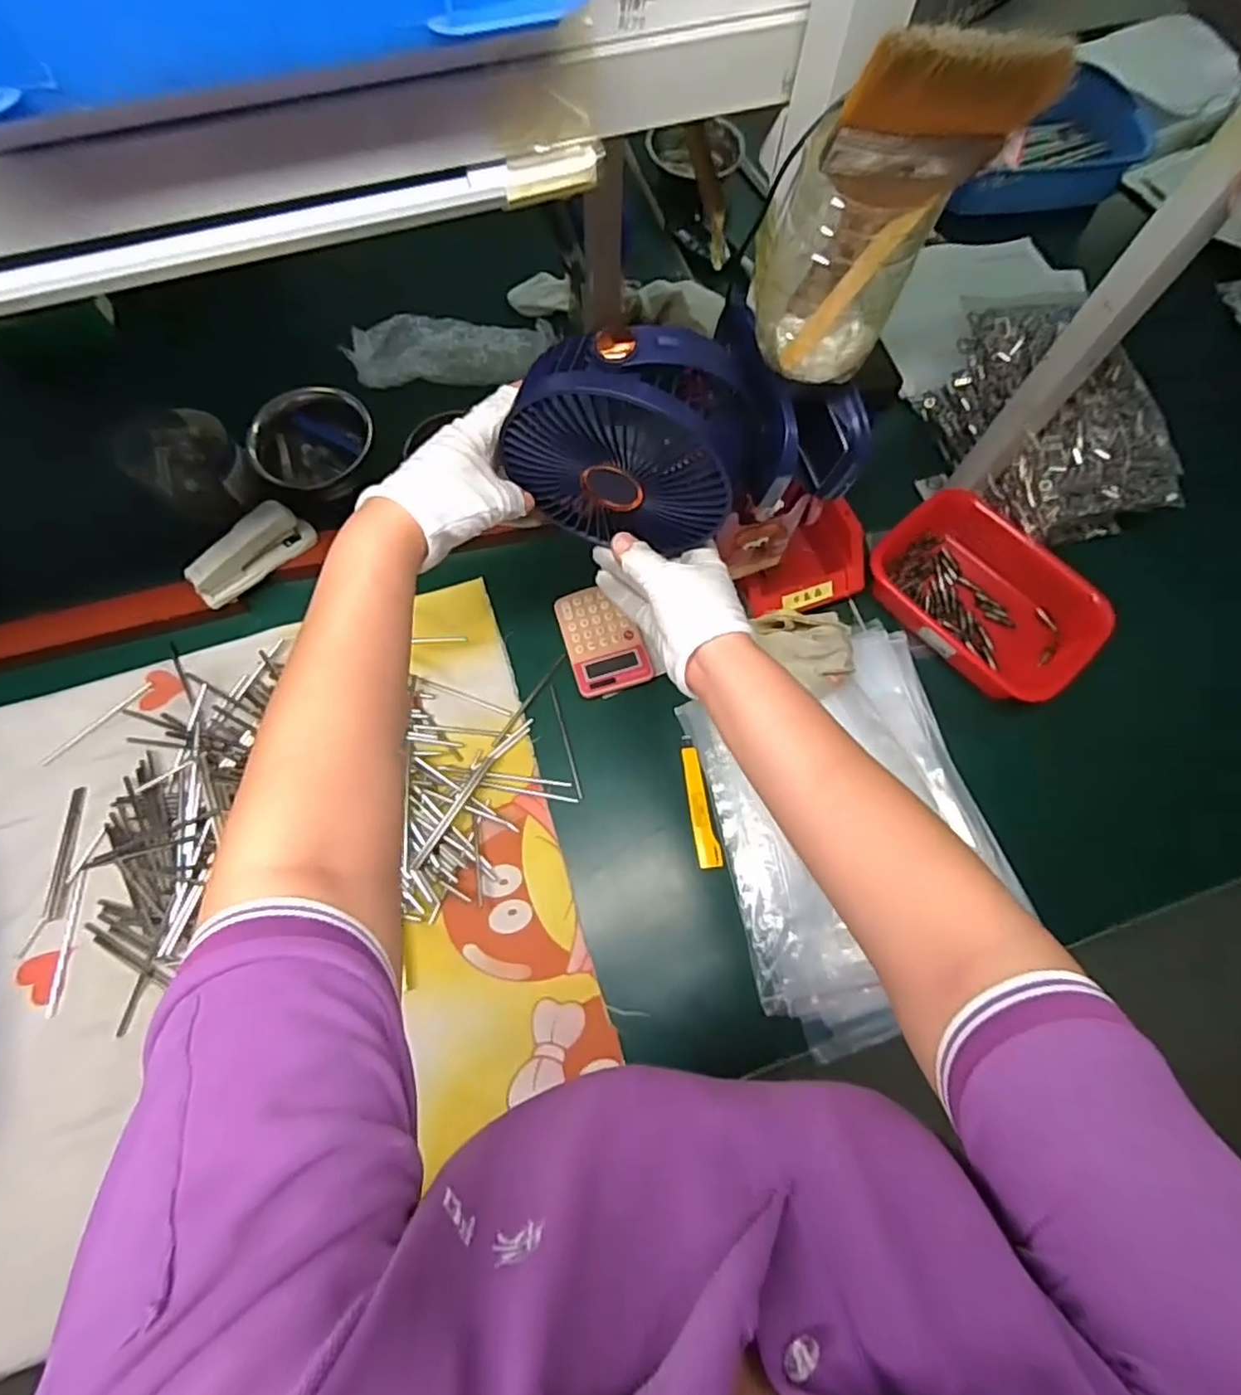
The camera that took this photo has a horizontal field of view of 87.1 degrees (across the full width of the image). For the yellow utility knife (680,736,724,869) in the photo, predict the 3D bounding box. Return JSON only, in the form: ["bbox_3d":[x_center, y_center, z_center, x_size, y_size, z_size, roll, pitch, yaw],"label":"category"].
[{"bbox_3d":[0.075,0.098,0.616,0.022,0.006,0.123,-6,70,-4],"label":"yellow utility knife"}]

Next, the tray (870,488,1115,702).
[{"bbox_3d":[0.370,-0.099,0.672,0.163,0.063,0.220,-38,75,-14],"label":"tray"}]

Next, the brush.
[{"bbox_3d":[0.112,-0.198,0.275,0.067,0.148,0.021,-3,87,0],"label":"brush"}]

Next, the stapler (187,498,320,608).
[{"bbox_3d":[-0.383,-0.149,0.664,0.123,0.056,0.035,-41,58,-8],"label":"stapler"}]

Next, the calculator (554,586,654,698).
[{"bbox_3d":[-0.019,-0.059,0.668,0.075,0.018,0.115,-15,71,-7],"label":"calculator"}]

